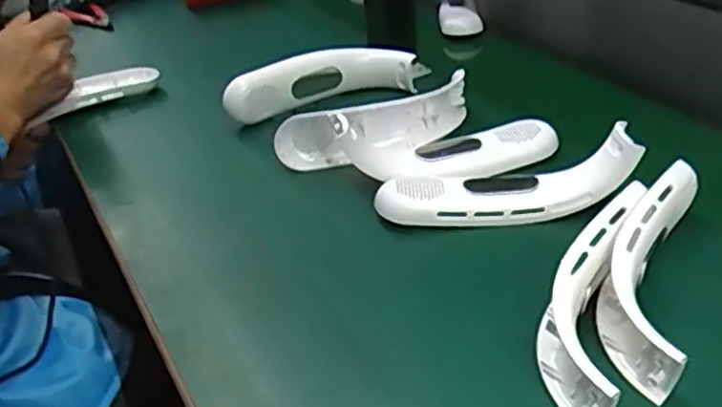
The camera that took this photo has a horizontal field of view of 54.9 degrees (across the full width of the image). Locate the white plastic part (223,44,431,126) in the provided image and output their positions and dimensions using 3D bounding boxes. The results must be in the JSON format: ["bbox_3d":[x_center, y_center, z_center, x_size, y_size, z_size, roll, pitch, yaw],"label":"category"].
[{"bbox_3d":[-0.033,-0.127,0.730,0.226,0.064,0.037,-15,35,-12],"label":"white plastic part"}]

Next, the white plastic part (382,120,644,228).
[{"bbox_3d":[0.110,-0.015,0.542,0.191,0.064,0.042,-4,34,4],"label":"white plastic part"}]

